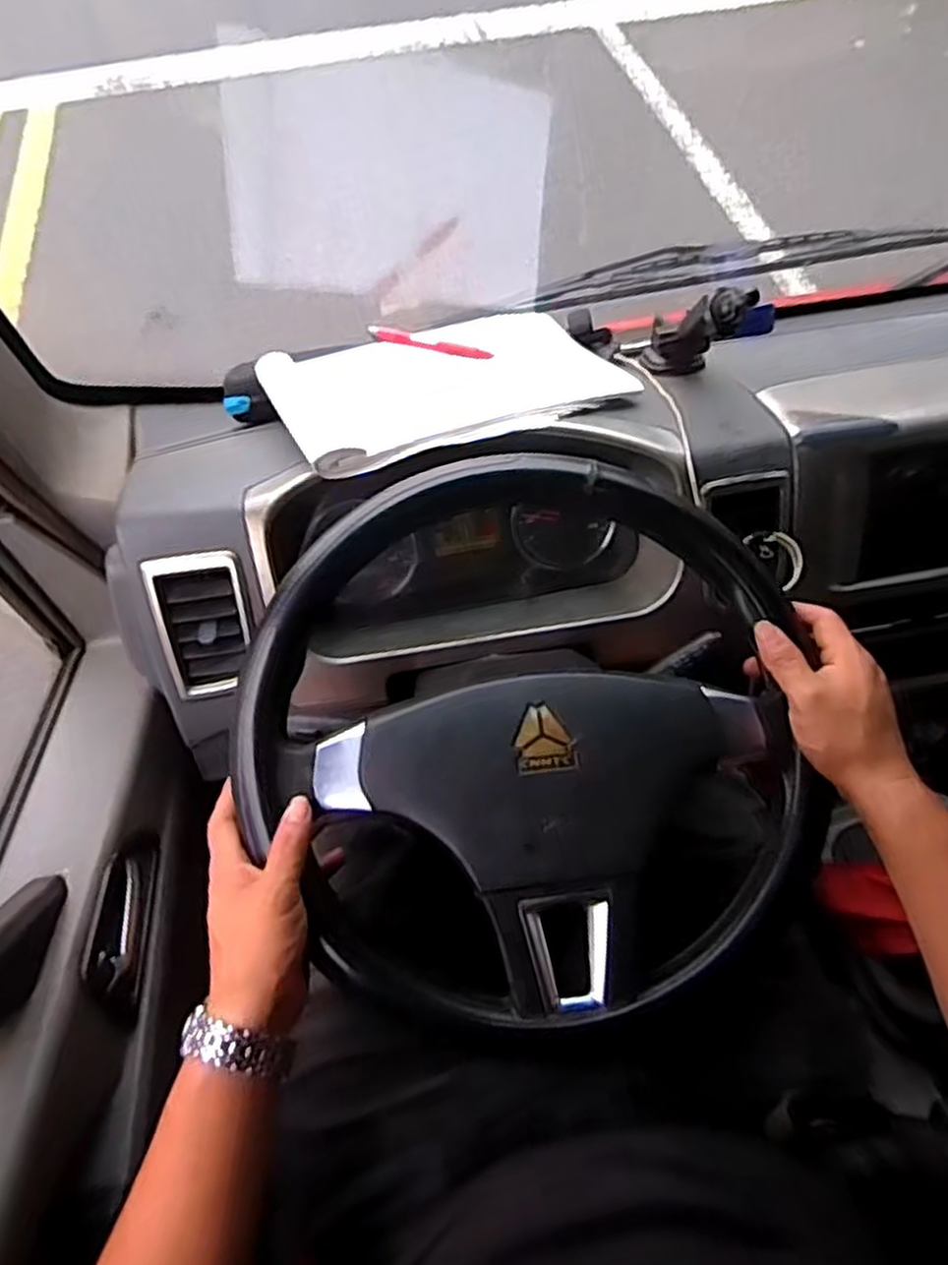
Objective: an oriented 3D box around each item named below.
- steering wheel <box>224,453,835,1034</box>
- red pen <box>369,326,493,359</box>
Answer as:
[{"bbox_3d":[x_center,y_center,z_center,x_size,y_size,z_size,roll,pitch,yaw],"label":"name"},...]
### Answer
[{"bbox_3d":[0.034,0.069,0.566,0.392,0.100,0.392,1,76,-3],"label":"steering wheel"},{"bbox_3d":[-0.045,-0.291,0.775,0.127,0.013,0.016,13,56,14],"label":"red pen"}]

